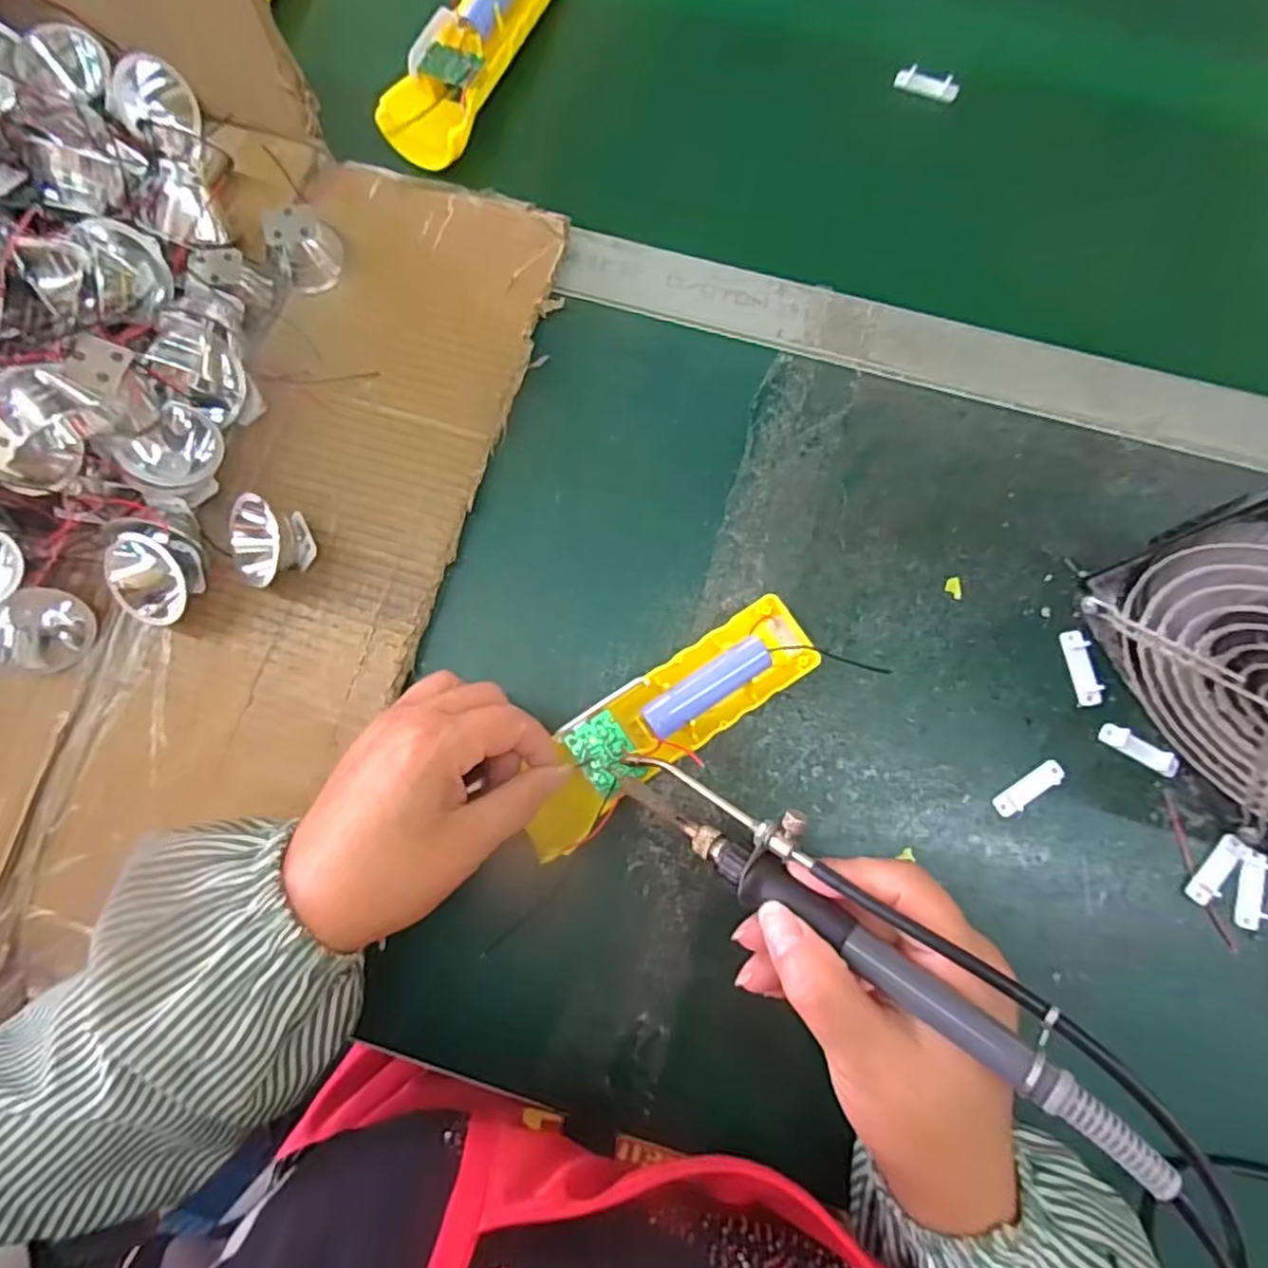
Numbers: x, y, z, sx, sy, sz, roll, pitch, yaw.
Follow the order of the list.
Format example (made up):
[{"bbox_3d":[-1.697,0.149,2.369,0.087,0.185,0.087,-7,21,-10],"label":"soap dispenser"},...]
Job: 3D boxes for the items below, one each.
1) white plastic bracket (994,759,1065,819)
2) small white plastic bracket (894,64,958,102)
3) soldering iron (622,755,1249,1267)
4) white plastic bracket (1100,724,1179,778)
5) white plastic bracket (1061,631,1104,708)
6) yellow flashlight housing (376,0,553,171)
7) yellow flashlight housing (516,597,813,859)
[{"bbox_3d":[0.191,0.075,0.329,0.037,0.004,0.011,-32,80,-6],"label":"white plastic bracket"},{"bbox_3d":[0.177,-0.332,0.411,0.037,0.009,0.011,22,79,5],"label":"small white plastic bracket"},{"bbox_3d":[0.076,0.096,0.227,0.213,0.018,0.031,29,79,33],"label":"soldering iron"},{"bbox_3d":[0.246,0.056,0.330,0.038,0.006,0.010,29,80,6],"label":"white plastic bracket"},{"bbox_3d":[0.223,0.017,0.338,0.011,0.005,0.037,-8,79,-2],"label":"white plastic bracket"},{"bbox_3d":[-0.097,-0.351,0.402,0.051,0.023,0.159,21,79,4],"label":"yellow flashlight housing"},{"bbox_3d":[0.015,0.040,0.320,0.162,0.028,0.047,-37,81,-10],"label":"yellow flashlight housing"}]

